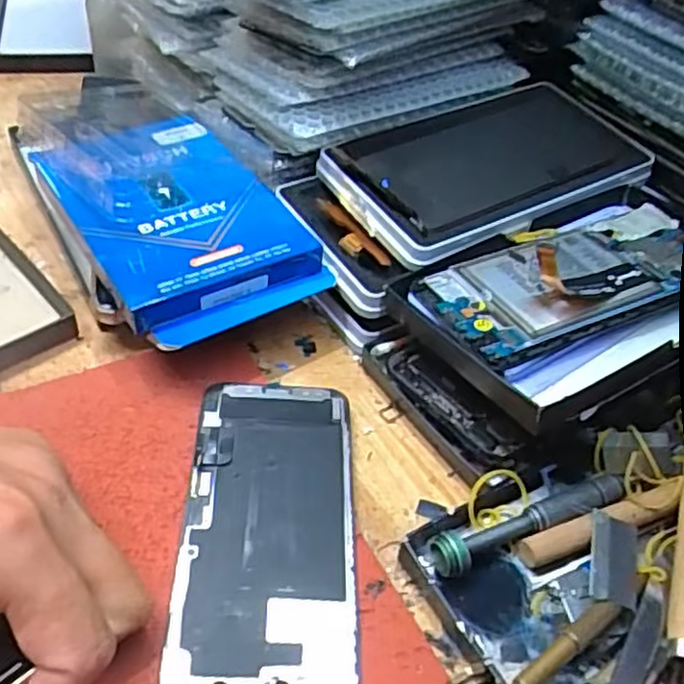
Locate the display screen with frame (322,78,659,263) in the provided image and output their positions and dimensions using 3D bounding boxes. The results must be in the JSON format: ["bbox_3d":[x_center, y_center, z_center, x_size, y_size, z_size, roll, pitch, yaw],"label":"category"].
[{"bbox_3d":[0.086,-0.102,0.404,0.172,0.015,0.097,-20,51,-25],"label":"display screen with frame"}]

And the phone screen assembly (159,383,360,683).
[{"bbox_3d":[-0.029,0.072,0.290,0.068,0.004,0.140,3,45,-5],"label":"phone screen assembly"}]

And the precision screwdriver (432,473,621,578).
[{"bbox_3d":[0.078,0.073,0.292,0.092,0.010,0.014,-14,49,-20],"label":"precision screwdriver"}]

